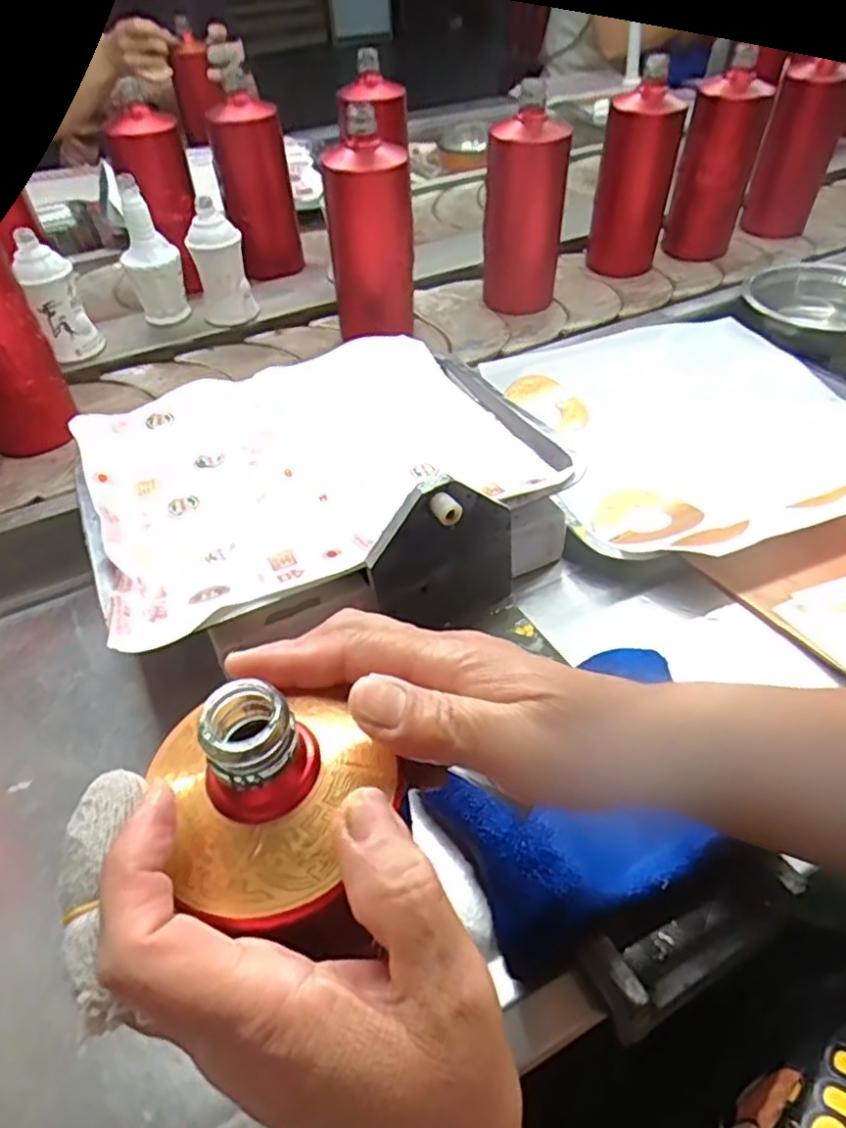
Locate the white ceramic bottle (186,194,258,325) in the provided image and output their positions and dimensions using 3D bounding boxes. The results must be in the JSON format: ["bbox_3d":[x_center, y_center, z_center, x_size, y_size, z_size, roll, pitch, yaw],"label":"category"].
[{"bbox_3d":[-0.218,-0.317,0.723,0.052,0.116,0.052,-34,55,-27],"label":"white ceramic bottle"}]

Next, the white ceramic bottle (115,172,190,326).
[{"bbox_3d":[-0.293,-0.326,0.718,0.055,0.141,0.055,-17,49,-14],"label":"white ceramic bottle"}]

